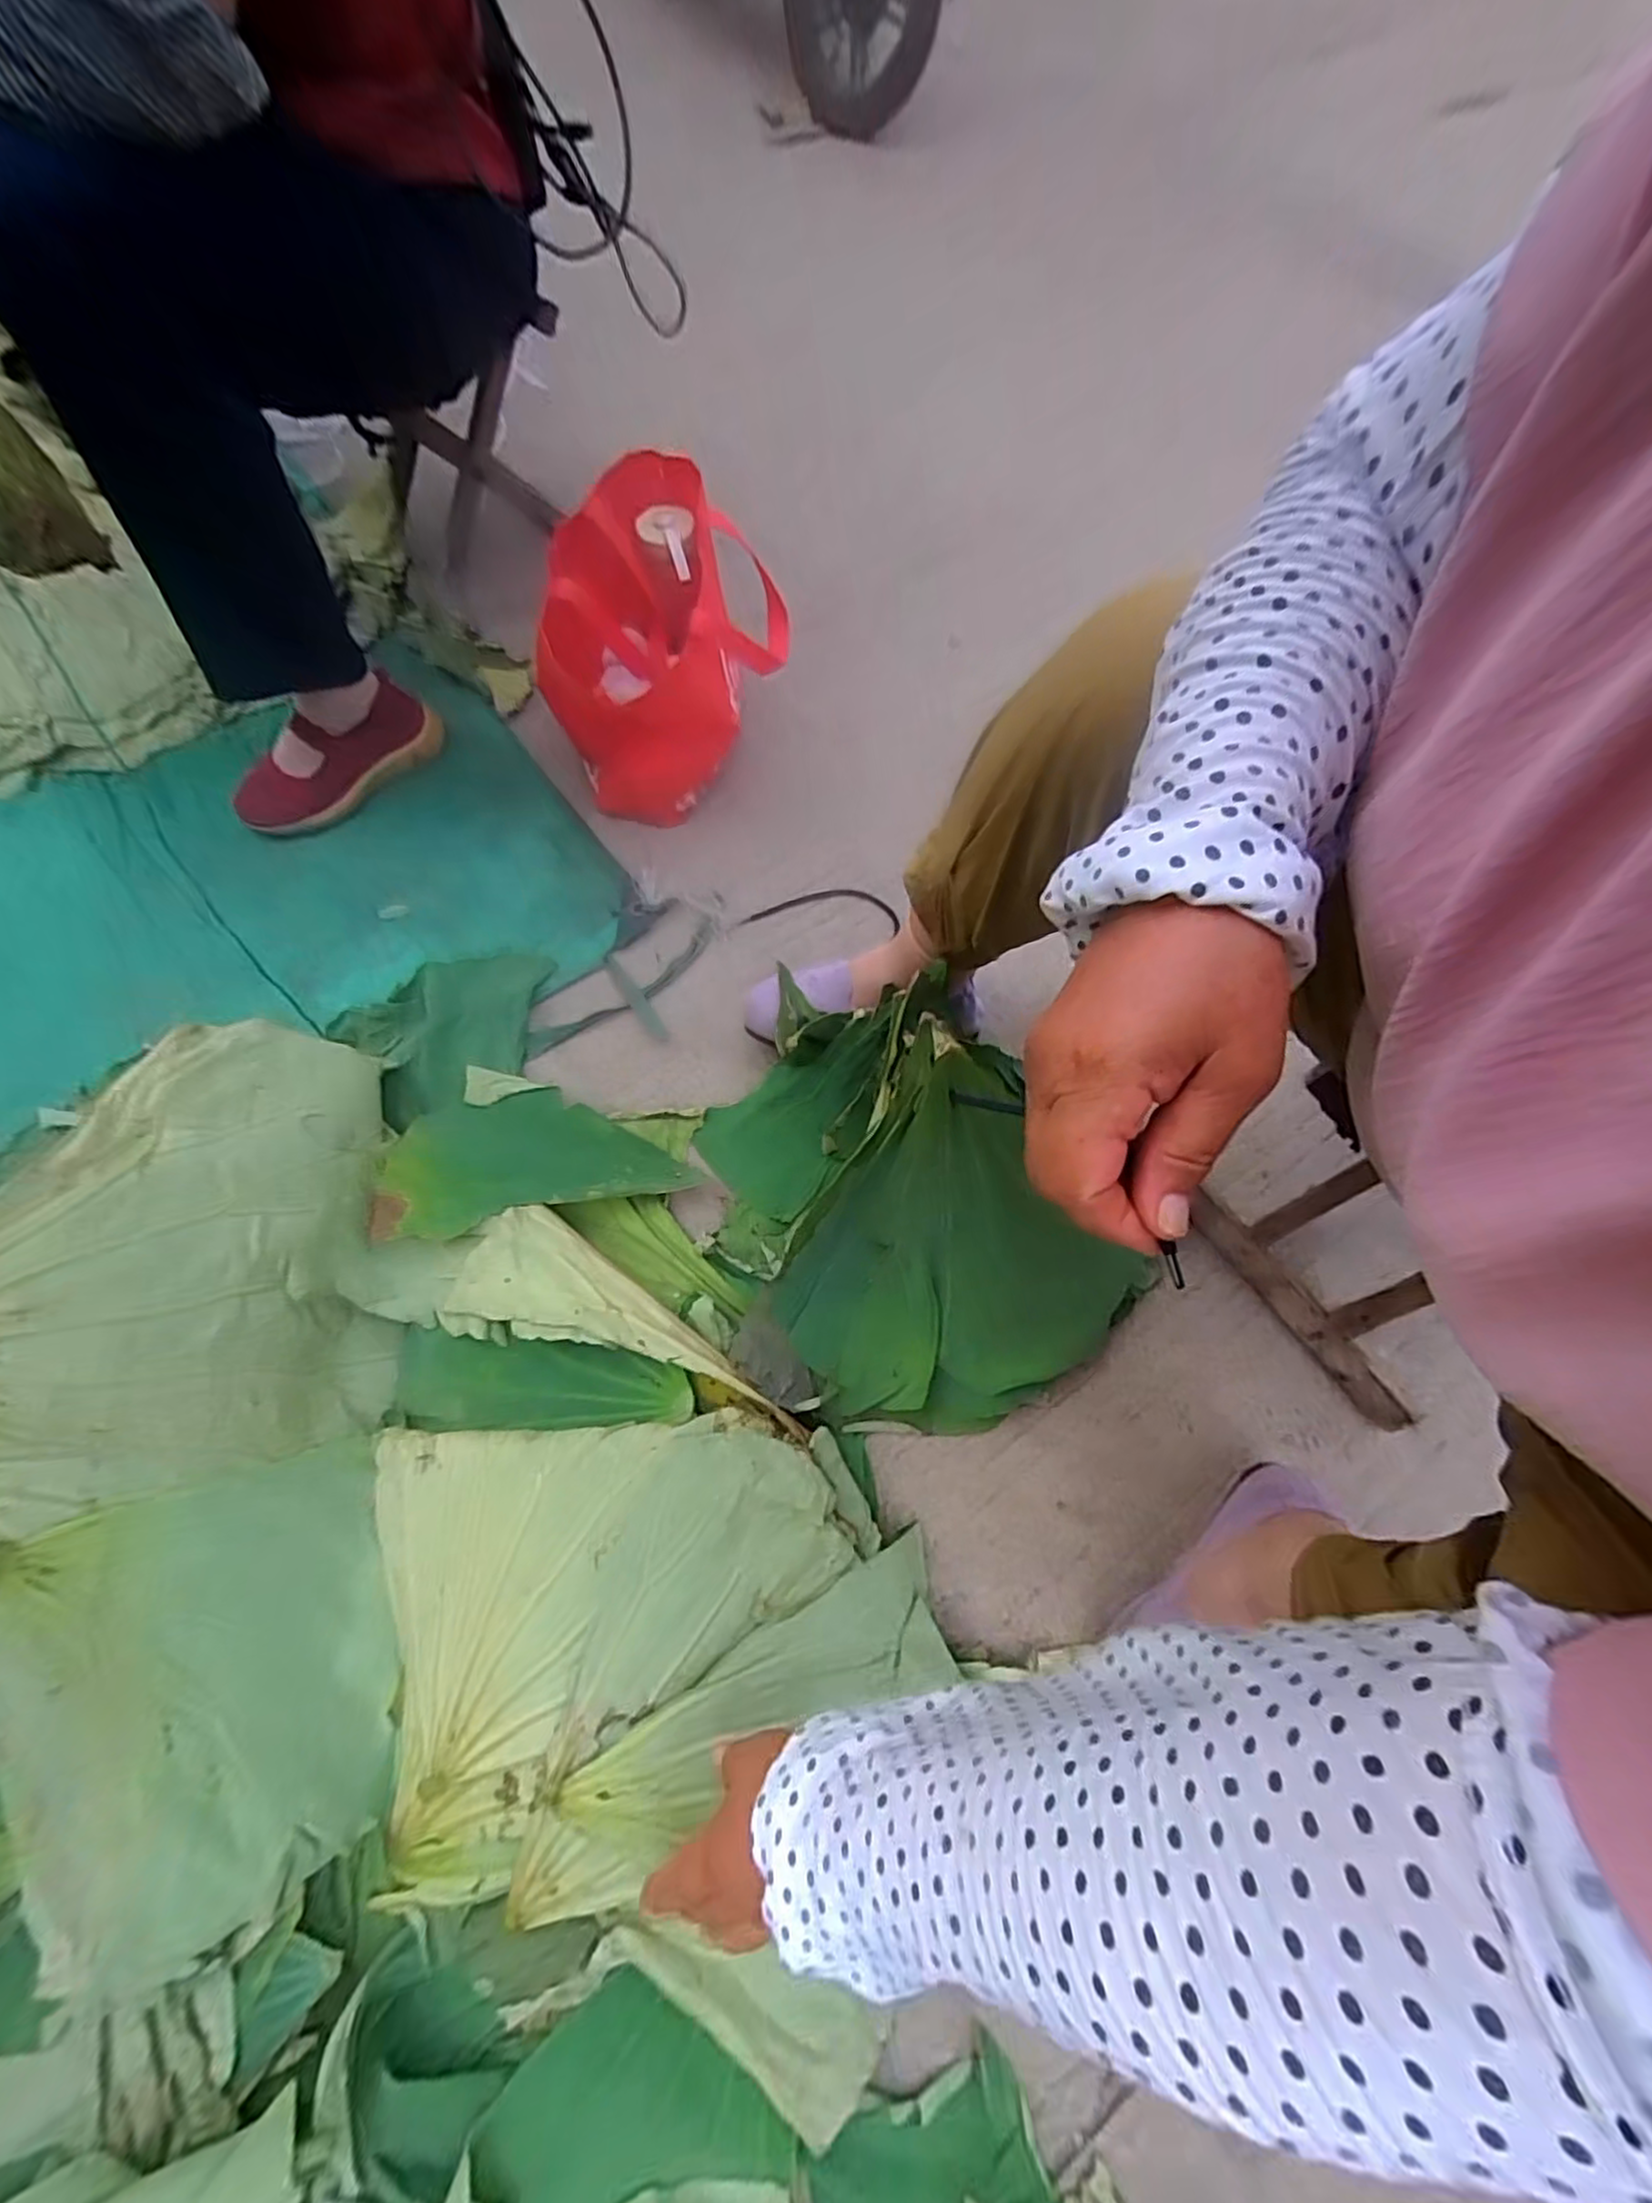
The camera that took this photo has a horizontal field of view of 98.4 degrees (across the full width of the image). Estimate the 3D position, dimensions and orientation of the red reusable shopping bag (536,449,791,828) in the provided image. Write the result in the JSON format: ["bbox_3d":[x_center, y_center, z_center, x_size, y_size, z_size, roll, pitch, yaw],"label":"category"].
[{"bbox_3d":[-0.182,-0.497,0.804,0.252,0.246,0.266,-16,70,-8],"label":"red reusable shopping bag"}]

